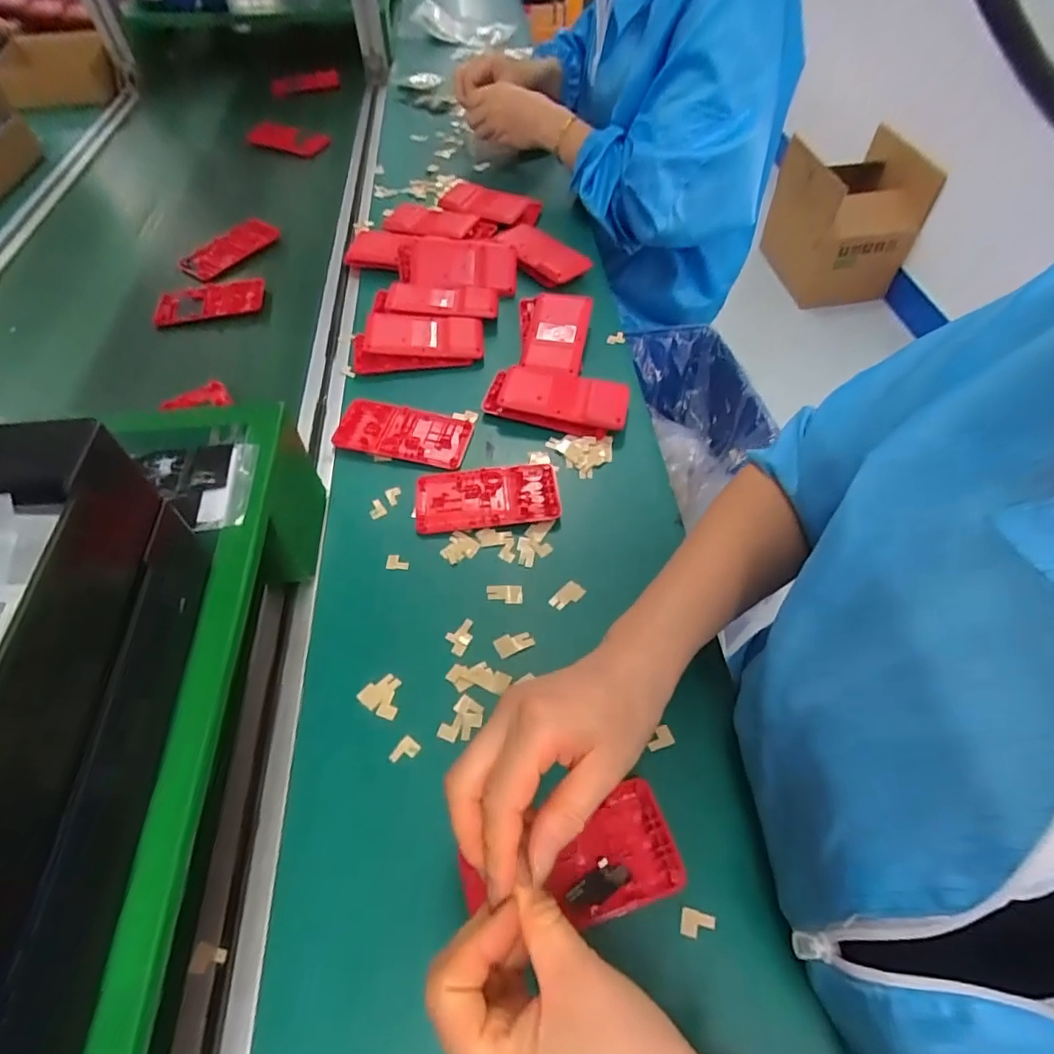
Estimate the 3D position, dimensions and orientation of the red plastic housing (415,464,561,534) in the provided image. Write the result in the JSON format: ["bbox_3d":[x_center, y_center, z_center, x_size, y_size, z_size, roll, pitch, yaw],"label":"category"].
[{"bbox_3d":[-0.035,-0.028,0.486,0.122,0.013,0.063,-7,55,-4],"label":"red plastic housing"}]

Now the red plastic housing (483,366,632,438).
[{"bbox_3d":[0.029,-0.124,0.547,0.134,0.022,0.061,11,56,8],"label":"red plastic housing"}]

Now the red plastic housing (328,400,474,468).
[{"bbox_3d":[-0.115,-0.089,0.529,0.118,0.012,0.059,10,56,7],"label":"red plastic housing"}]

